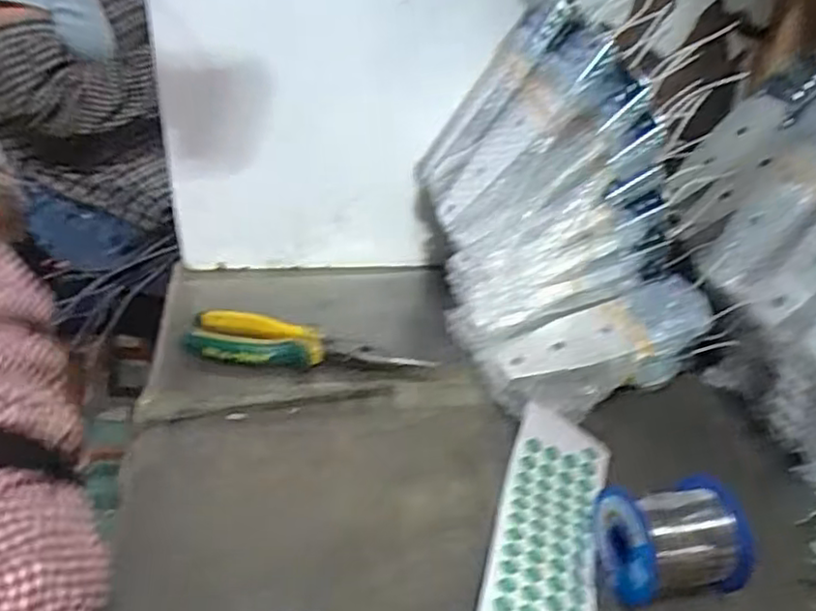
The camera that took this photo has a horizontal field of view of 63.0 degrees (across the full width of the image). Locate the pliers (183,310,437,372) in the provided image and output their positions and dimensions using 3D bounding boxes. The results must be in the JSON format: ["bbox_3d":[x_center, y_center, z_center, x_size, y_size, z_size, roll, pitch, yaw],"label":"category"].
[{"bbox_3d":[-0.082,0.030,0.548,0.192,0.019,0.047,4,33,-1],"label":"pliers"}]

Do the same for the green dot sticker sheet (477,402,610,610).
[{"bbox_3d":[0.081,0.141,0.388,0.058,0.032,0.211,13,34,13],"label":"green dot sticker sheet"}]

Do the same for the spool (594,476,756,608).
[{"bbox_3d":[0.150,0.137,0.382,0.079,0.054,0.057,-2,34,-10],"label":"spool"}]

